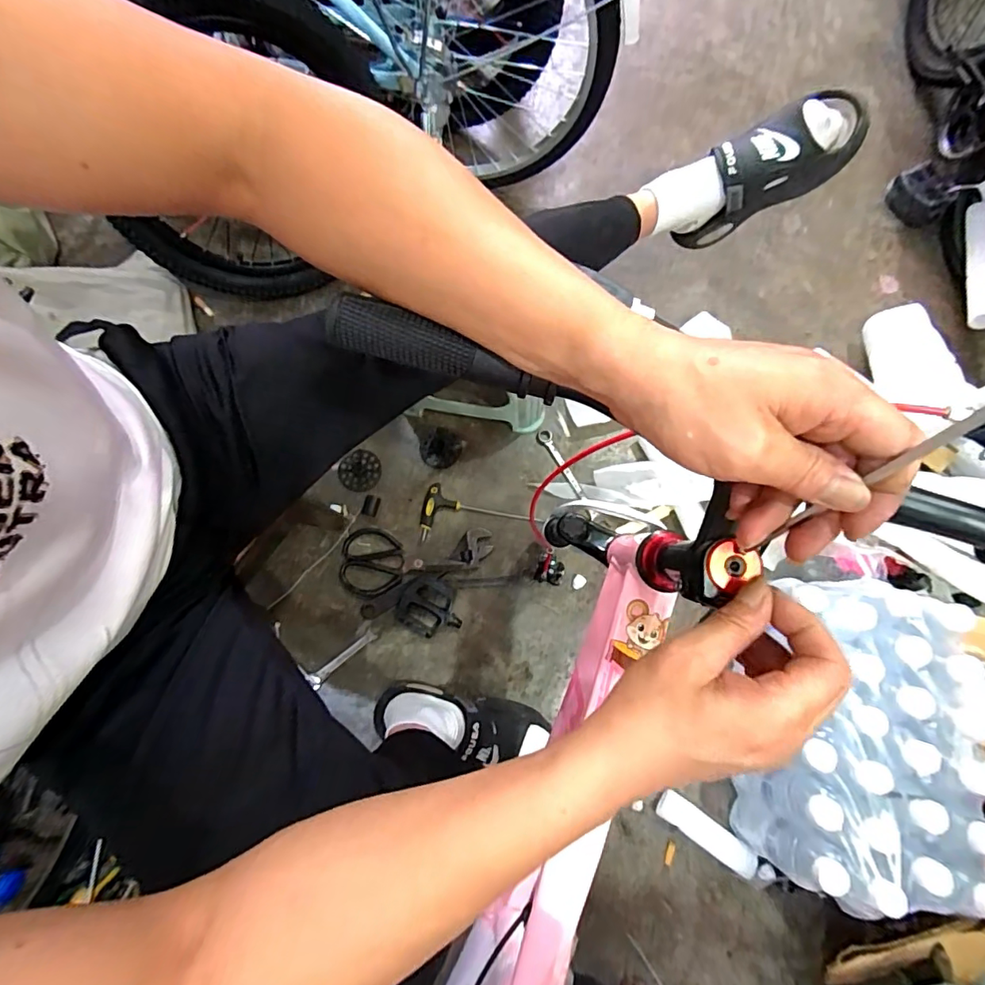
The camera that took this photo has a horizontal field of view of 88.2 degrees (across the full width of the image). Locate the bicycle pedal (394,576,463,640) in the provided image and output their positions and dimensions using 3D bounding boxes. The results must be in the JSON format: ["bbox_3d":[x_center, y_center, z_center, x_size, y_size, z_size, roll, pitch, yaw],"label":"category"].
[{"bbox_3d":[-0.101,0.192,0.842,0.105,0.024,0.093,25,77,7],"label":"bicycle pedal"}]

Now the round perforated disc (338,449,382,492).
[{"bbox_3d":[-0.233,-0.038,0.894,0.070,0.009,0.073,0,76,0],"label":"round perforated disc"}]

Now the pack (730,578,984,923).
[{"bbox_3d":[0.479,0.323,0.693,0.216,0.202,0.374,8,76,3],"label":"pack"}]

